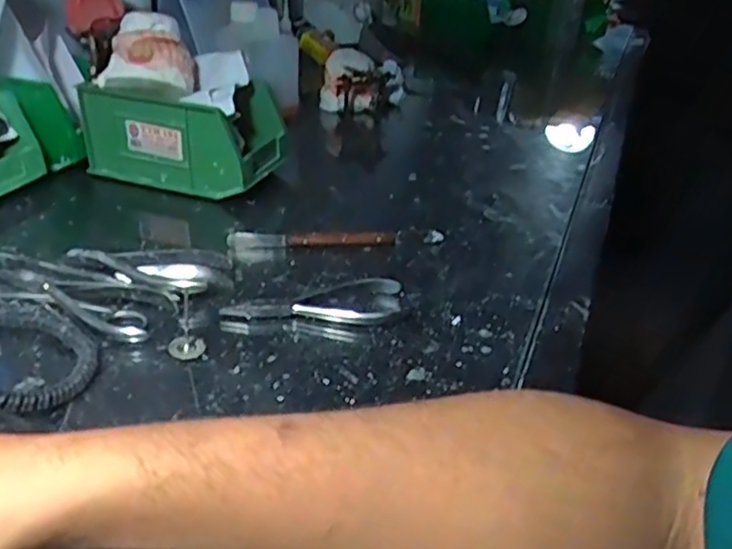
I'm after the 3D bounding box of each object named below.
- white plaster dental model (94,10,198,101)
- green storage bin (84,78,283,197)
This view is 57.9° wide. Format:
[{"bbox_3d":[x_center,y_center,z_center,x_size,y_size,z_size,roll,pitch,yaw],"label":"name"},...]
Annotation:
[{"bbox_3d":[-0.199,-0.195,0.602,0.082,0.067,0.073,0,30,-7],"label":"white plaster dental model"},{"bbox_3d":[-0.170,-0.137,0.641,0.170,0.083,0.100,12,31,14],"label":"green storage bin"}]

